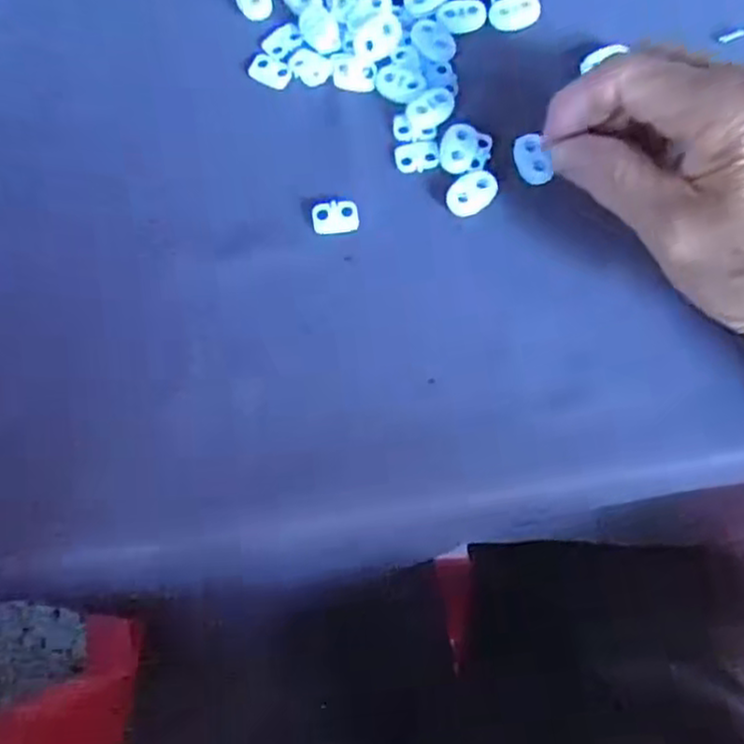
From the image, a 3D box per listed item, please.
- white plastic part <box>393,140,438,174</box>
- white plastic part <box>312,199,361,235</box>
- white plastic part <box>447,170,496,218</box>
[{"bbox_3d":[0.019,-0.092,0.310,0.018,0.004,0.014,-6,75,0],"label":"white plastic part"},{"bbox_3d":[-0.015,-0.065,0.305,0.020,0.004,0.013,-8,75,0],"label":"white plastic part"},{"bbox_3d":[0.042,-0.075,0.304,0.022,0.004,0.016,-32,76,-7],"label":"white plastic part"}]

